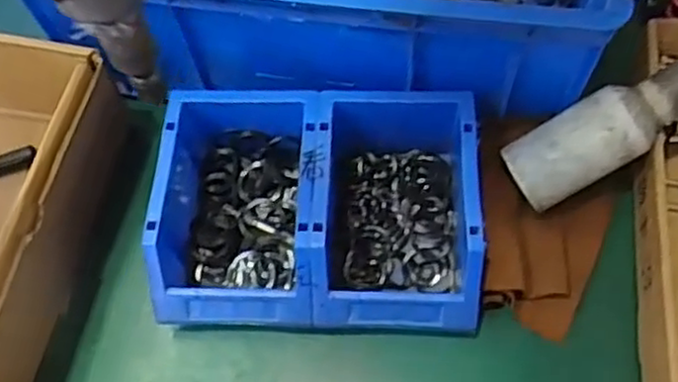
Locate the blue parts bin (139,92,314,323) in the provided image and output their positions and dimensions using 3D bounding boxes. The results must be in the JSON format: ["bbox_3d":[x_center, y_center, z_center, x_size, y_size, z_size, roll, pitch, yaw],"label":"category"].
[{"bbox_3d":[-0.067,0.011,0.500,0.108,0.072,0.161,0,63,3],"label":"blue parts bin"}]

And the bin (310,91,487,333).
[{"bbox_3d":[0.038,0.011,0.498,0.112,0.079,0.169,0,63,3],"label":"bin"}]

